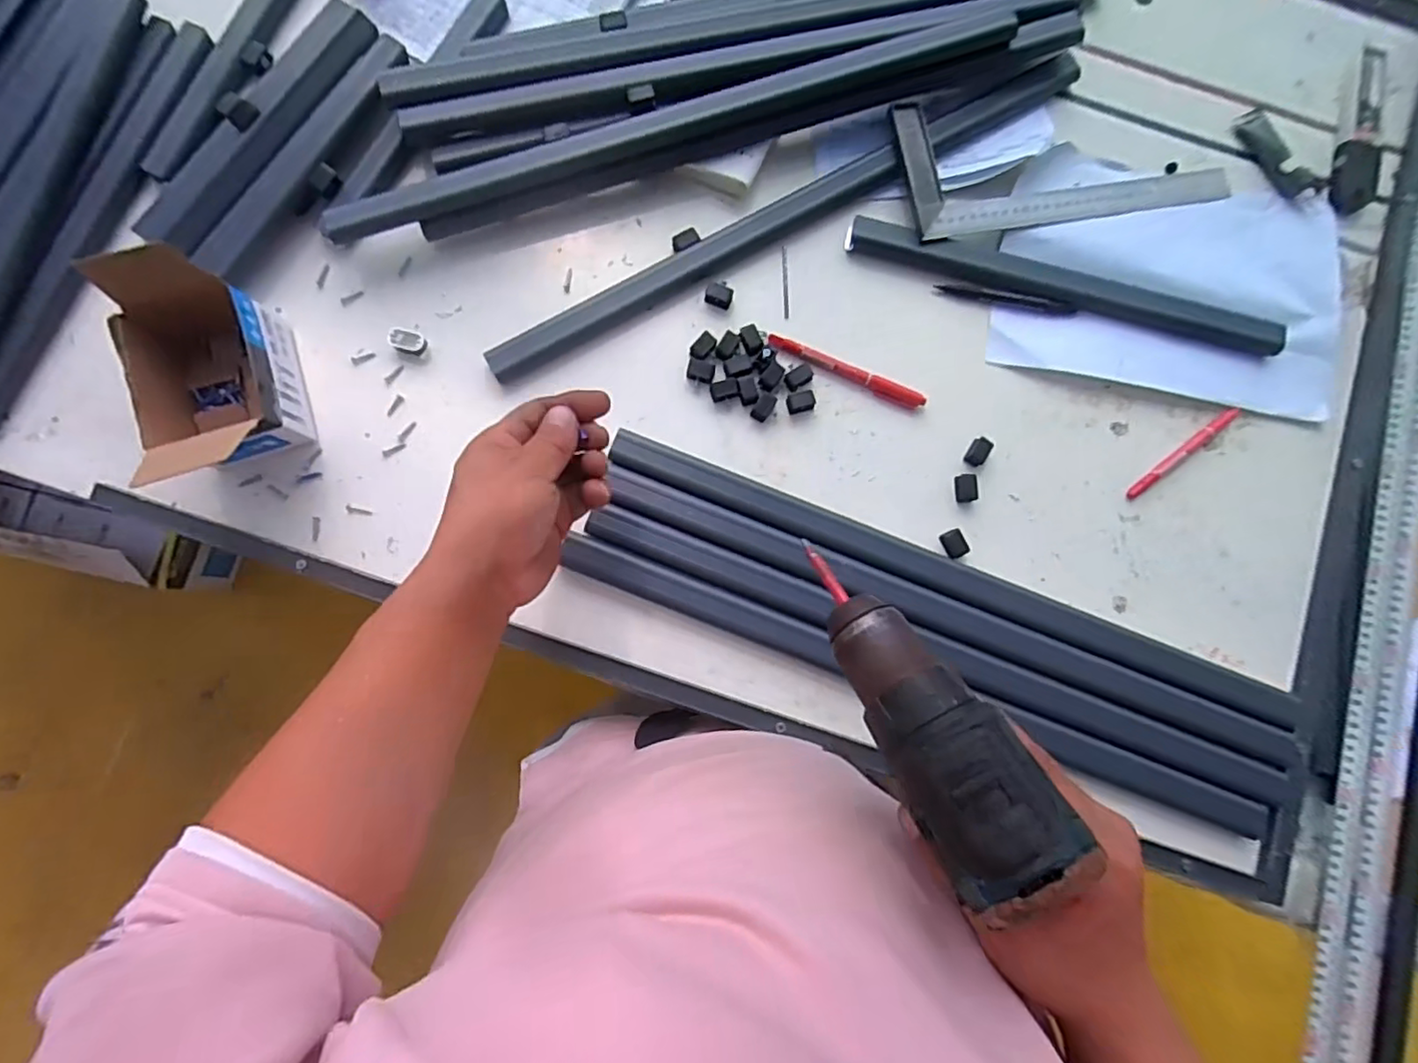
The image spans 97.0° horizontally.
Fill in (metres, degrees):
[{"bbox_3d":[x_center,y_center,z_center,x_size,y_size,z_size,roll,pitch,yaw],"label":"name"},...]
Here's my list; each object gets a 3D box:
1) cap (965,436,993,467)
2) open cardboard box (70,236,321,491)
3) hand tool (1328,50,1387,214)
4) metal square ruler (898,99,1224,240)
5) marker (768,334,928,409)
[{"bbox_3d":[0.225,-0.066,0.520,0.017,0.007,0.025,30,84,1],"label":"cap"},{"bbox_3d":[-0.370,-0.122,0.467,0.091,0.074,0.168,-19,85,-4],"label":"open cardboard box"},{"bbox_3d":[0.579,-0.355,0.558,0.041,0.025,0.148,11,84,-1],"label":"hand tool"},{"bbox_3d":[0.305,-0.323,0.540,0.286,0.021,0.112,-9,84,-3],"label":"metal square ruler"},{"bbox_3d":[0.115,-0.132,0.521,0.138,0.008,0.013,22,83,0],"label":"marker"}]

